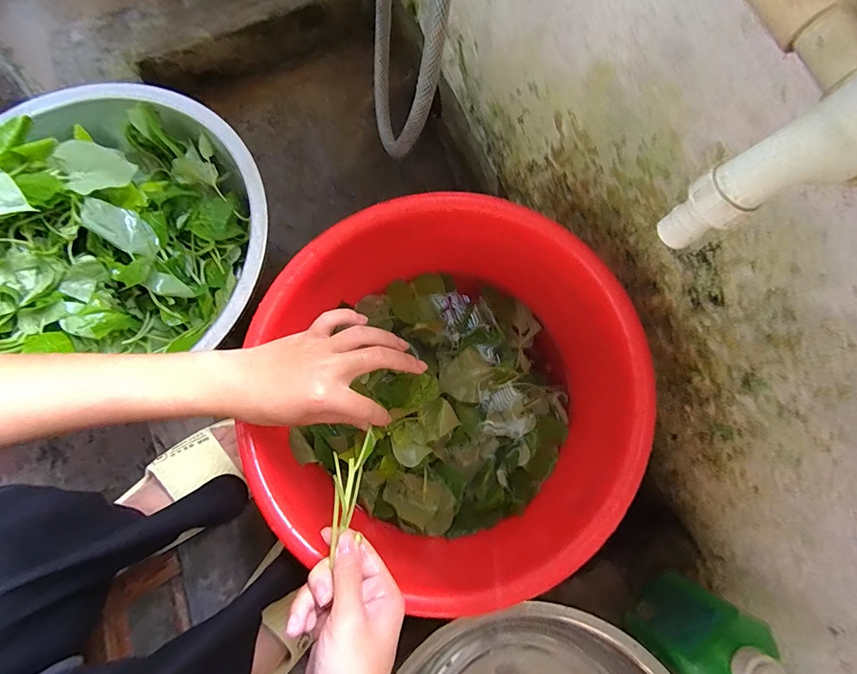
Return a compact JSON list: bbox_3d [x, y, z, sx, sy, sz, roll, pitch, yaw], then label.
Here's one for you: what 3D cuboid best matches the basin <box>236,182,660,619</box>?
[{"bbox_3d":[0.018,0.050,0.419,0.331,0.145,0.330,23,79,5],"label":"basin"}]

